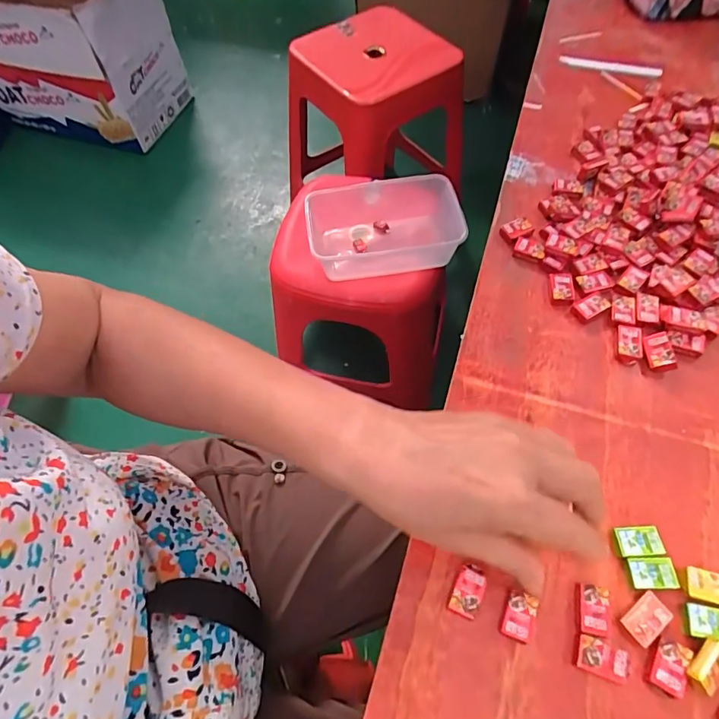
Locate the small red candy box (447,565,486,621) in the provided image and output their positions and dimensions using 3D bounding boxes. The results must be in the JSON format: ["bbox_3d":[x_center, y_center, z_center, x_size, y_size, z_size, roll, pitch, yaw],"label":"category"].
[{"bbox_3d":[0.063,0.136,0.275,0.017,0.009,0.026,21,64,14],"label":"small red candy box"}]

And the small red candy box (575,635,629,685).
[{"bbox_3d":[0.132,0.162,0.256,0.026,0.009,0.017,17,63,12],"label":"small red candy box"}]

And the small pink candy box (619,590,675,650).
[{"bbox_3d":[0.160,0.143,0.260,0.026,0.004,0.017,-34,65,-15],"label":"small pink candy box"}]

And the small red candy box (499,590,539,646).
[{"bbox_3d":[0.091,0.146,0.267,0.018,0.009,0.024,21,64,14],"label":"small red candy box"}]

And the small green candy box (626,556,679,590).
[{"bbox_3d":[0.170,0.124,0.273,0.025,0.004,0.017,-1,61,2],"label":"small green candy box"}]

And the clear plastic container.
[{"bbox_3d":[0.043,-0.212,0.787,0.249,0.089,0.146,-3,61,1],"label":"clear plastic container"}]

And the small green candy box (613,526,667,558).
[{"bbox_3d":[0.167,0.109,0.283,0.026,0.009,0.017,-5,61,0],"label":"small green candy box"}]

